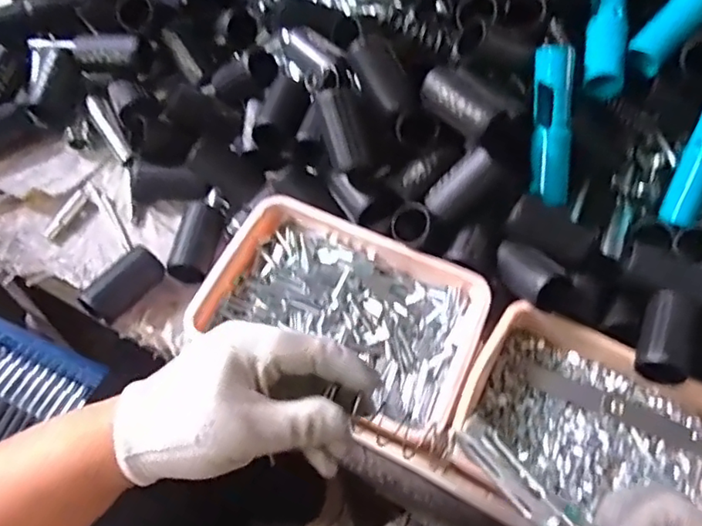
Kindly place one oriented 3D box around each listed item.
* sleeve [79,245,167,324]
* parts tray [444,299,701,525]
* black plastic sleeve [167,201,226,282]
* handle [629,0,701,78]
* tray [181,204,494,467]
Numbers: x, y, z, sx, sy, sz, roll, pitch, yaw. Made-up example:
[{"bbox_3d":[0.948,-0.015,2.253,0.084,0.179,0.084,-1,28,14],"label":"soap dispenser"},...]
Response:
[{"bbox_3d":[-0.175,0.017,0.455,0.028,0.023,0.063,29,63,13],"label":"sleeve"},{"bbox_3d":[0.178,0.126,0.407,0.202,0.040,0.144,22,62,10],"label":"parts tray"},{"bbox_3d":[-0.125,-0.018,0.487,0.028,0.029,0.065,11,60,4],"label":"black plastic sleeve"},{"bbox_3d":[0.273,-0.208,0.461,0.027,0.021,0.133,43,87,20],"label":"handle"},{"bbox_3d":[-0.004,0.038,0.446,0.202,0.033,0.144,27,63,12],"label":"tray"}]

